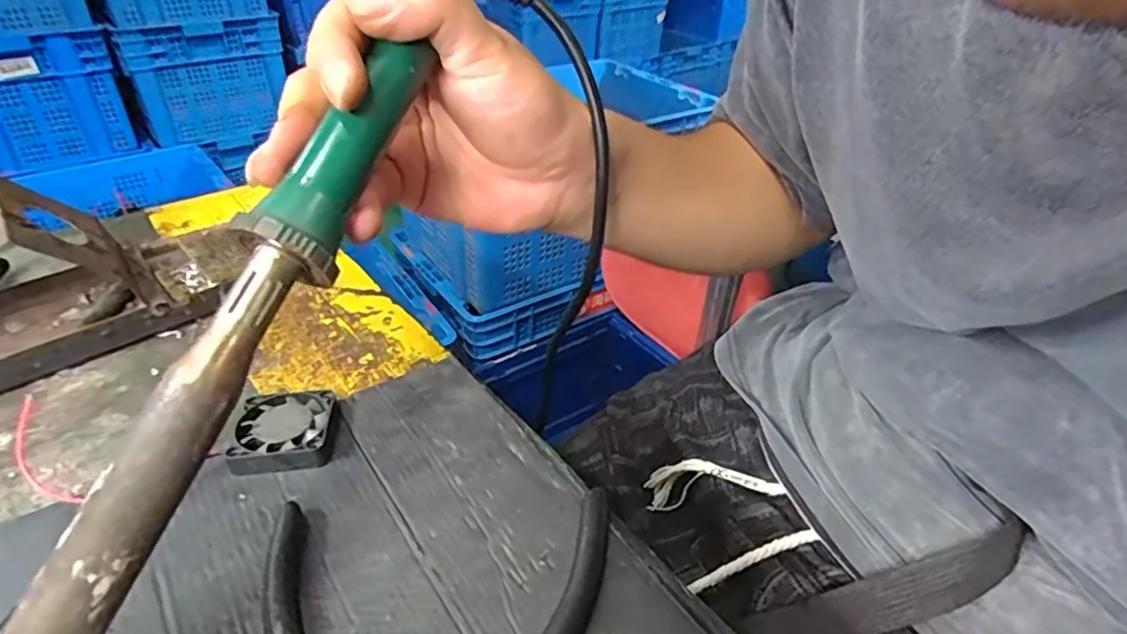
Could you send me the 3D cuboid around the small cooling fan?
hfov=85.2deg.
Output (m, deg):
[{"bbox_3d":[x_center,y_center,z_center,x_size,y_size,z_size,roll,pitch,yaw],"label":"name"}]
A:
[{"bbox_3d":[-0.124,0.050,0.274,0.039,0.013,0.040,-5,36,-10],"label":"small cooling fan"}]

